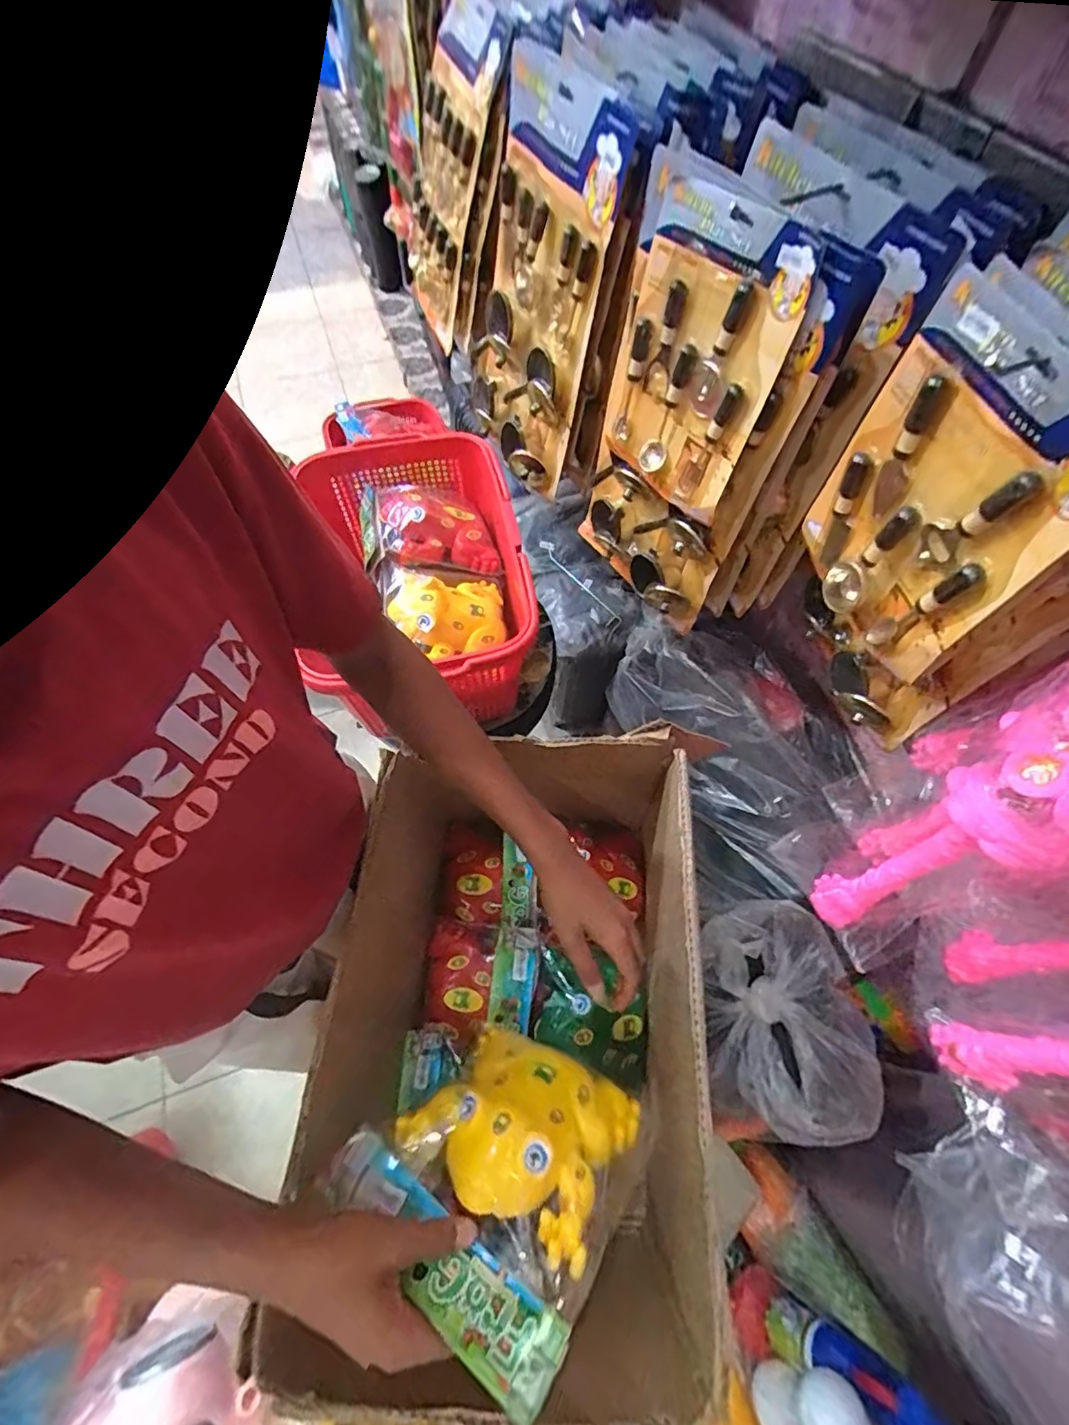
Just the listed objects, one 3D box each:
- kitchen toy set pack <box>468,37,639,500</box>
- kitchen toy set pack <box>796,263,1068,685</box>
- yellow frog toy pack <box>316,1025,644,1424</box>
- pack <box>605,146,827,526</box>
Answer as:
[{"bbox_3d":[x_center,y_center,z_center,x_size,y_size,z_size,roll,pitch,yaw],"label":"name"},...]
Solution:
[{"bbox_3d":[-0.013,-0.625,0.820,0.047,0.458,0.323,-22,67,-28],"label":"kitchen toy set pack"},{"bbox_3d":[0.329,-0.176,0.463,0.043,0.259,0.215,-7,64,-5],"label":"kitchen toy set pack"},{"bbox_3d":[-0.009,0.332,0.418,0.189,0.055,0.229,22,28,37],"label":"yellow frog toy pack"},{"bbox_3d":[0.176,-0.390,0.602,0.030,0.297,0.225,-22,53,-28],"label":"pack"}]

